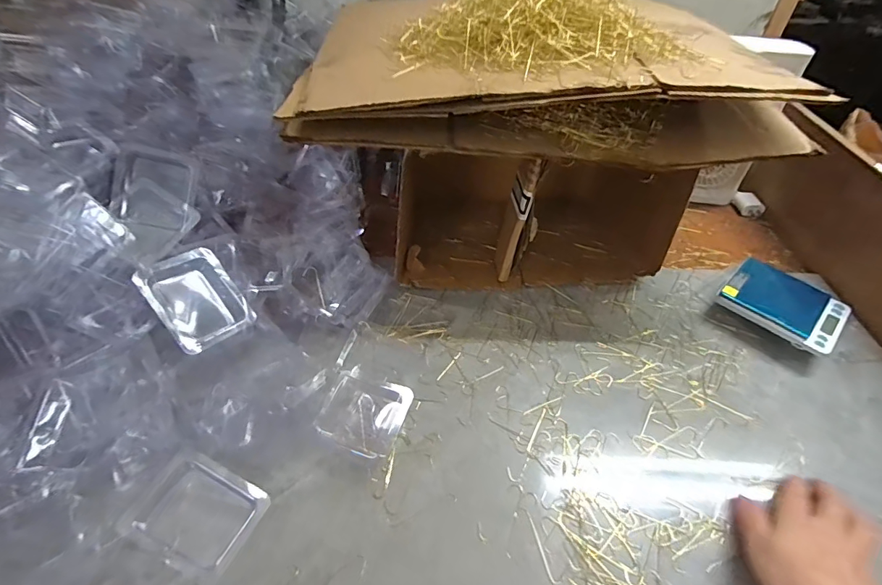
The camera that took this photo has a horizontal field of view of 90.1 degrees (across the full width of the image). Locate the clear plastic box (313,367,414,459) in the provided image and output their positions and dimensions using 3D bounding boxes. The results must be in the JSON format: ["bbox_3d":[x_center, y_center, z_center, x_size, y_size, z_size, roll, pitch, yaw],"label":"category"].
[{"bbox_3d":[-0.076,0.118,0.449,0.077,0.024,0.082,16,46,14],"label":"clear plastic box"}]

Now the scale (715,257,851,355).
[{"bbox_3d":[0.424,0.014,0.545,0.109,0.017,0.125,-34,59,-30],"label":"scale"}]

